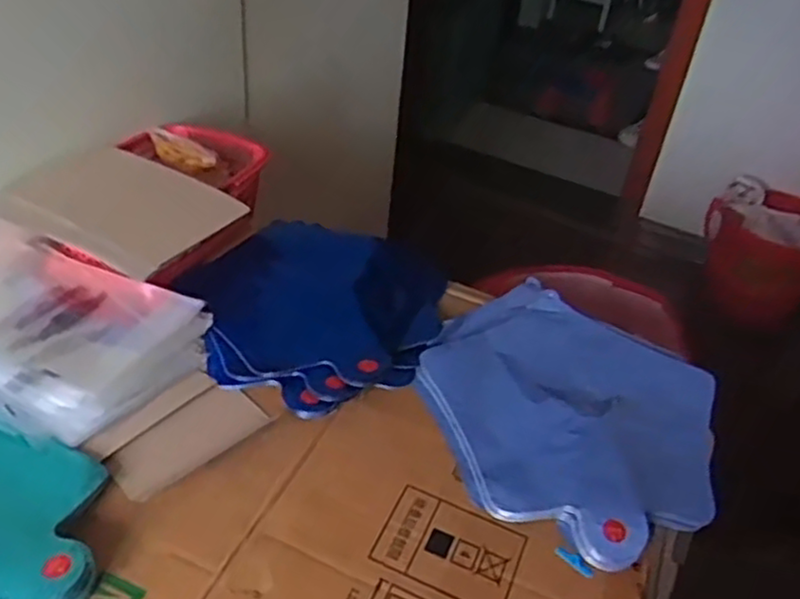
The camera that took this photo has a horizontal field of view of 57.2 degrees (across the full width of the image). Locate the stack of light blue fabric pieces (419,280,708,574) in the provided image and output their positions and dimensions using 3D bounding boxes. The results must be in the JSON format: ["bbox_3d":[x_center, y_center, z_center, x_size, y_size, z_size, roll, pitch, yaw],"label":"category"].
[{"bbox_3d":[0.137,0.079,0.598,0.229,0.020,0.263,20,40,16],"label":"stack of light blue fabric pieces"}]

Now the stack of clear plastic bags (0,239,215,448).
[{"bbox_3d":[-0.286,0.022,0.589,0.240,0.029,0.170,21,40,17],"label":"stack of clear plastic bags"}]

